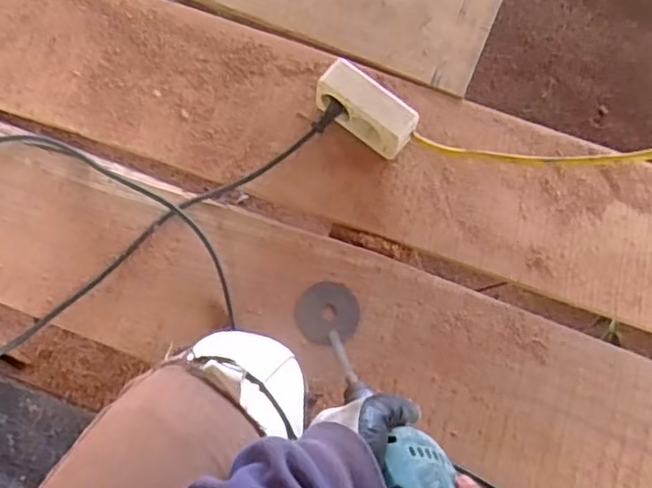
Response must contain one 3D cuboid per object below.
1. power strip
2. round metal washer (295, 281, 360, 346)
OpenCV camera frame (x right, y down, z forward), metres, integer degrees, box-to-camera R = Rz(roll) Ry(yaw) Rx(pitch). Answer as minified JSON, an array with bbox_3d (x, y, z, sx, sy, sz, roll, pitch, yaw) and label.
[{"bbox_3d":[0.042,-0.141,0.678,0.111,0.060,0.043,36,70,7],"label":"power strip"},{"bbox_3d":[0.002,0.067,0.627,0.061,0.008,0.063,2,72,-5],"label":"round metal washer"}]

